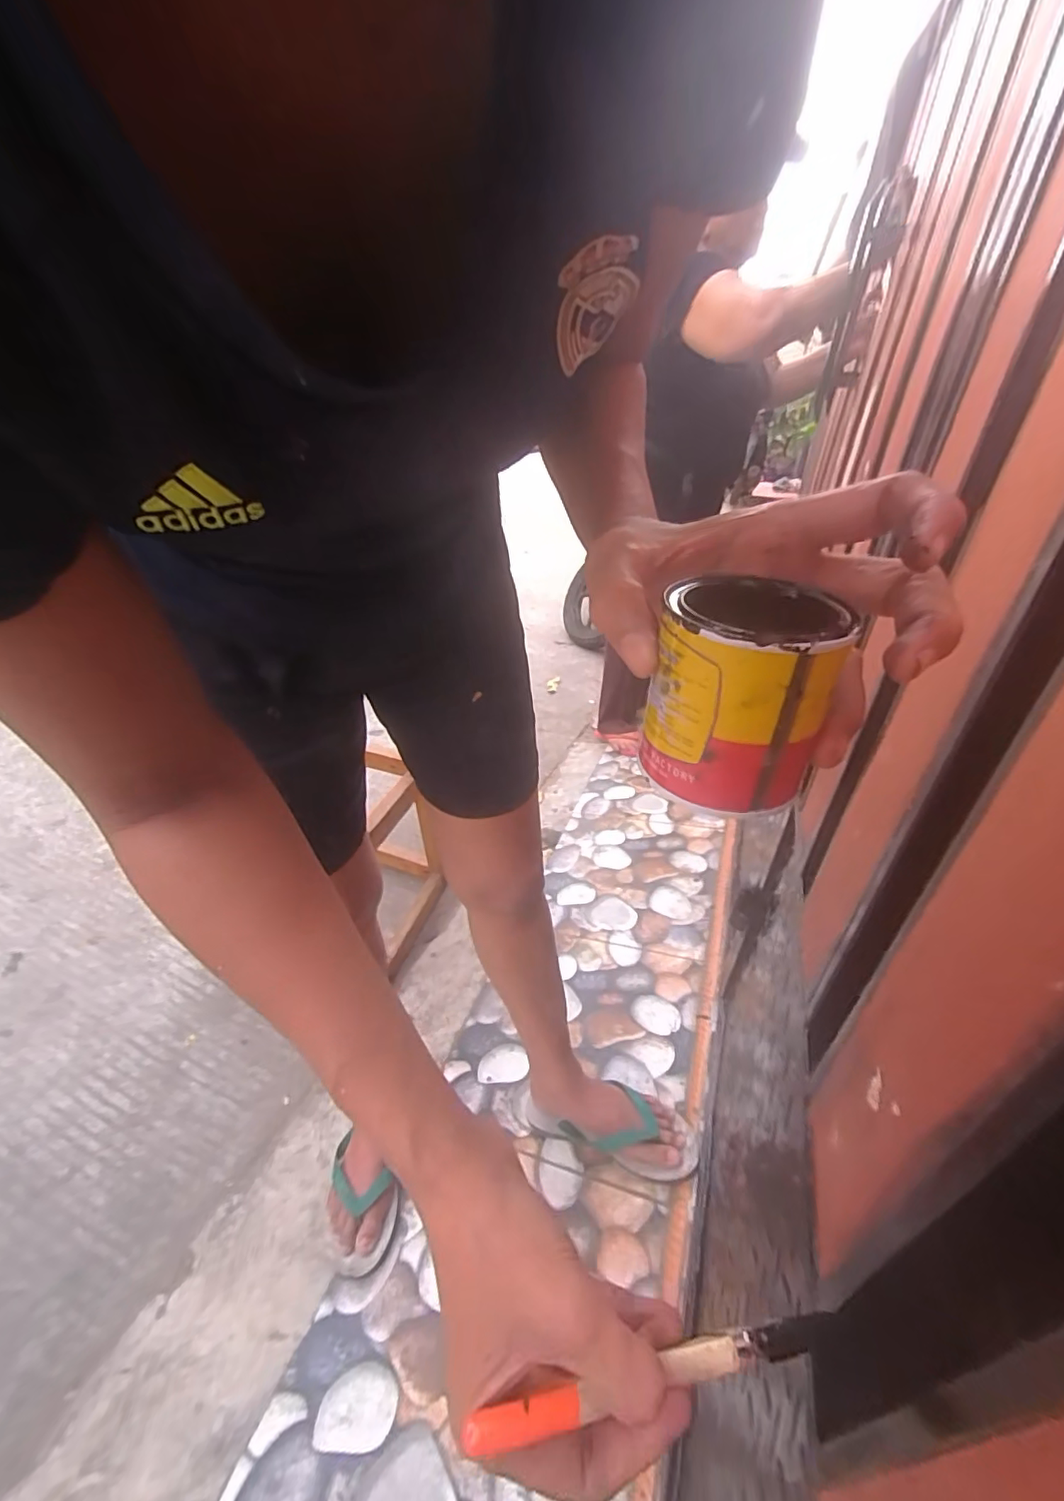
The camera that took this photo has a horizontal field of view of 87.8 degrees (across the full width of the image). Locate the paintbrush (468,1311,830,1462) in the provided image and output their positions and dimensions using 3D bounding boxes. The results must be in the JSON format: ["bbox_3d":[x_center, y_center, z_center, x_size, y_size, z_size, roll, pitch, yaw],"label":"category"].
[{"bbox_3d":[0.050,0.232,0.206,0.146,0.009,0.012,6,27,-20],"label":"paintbrush"}]

